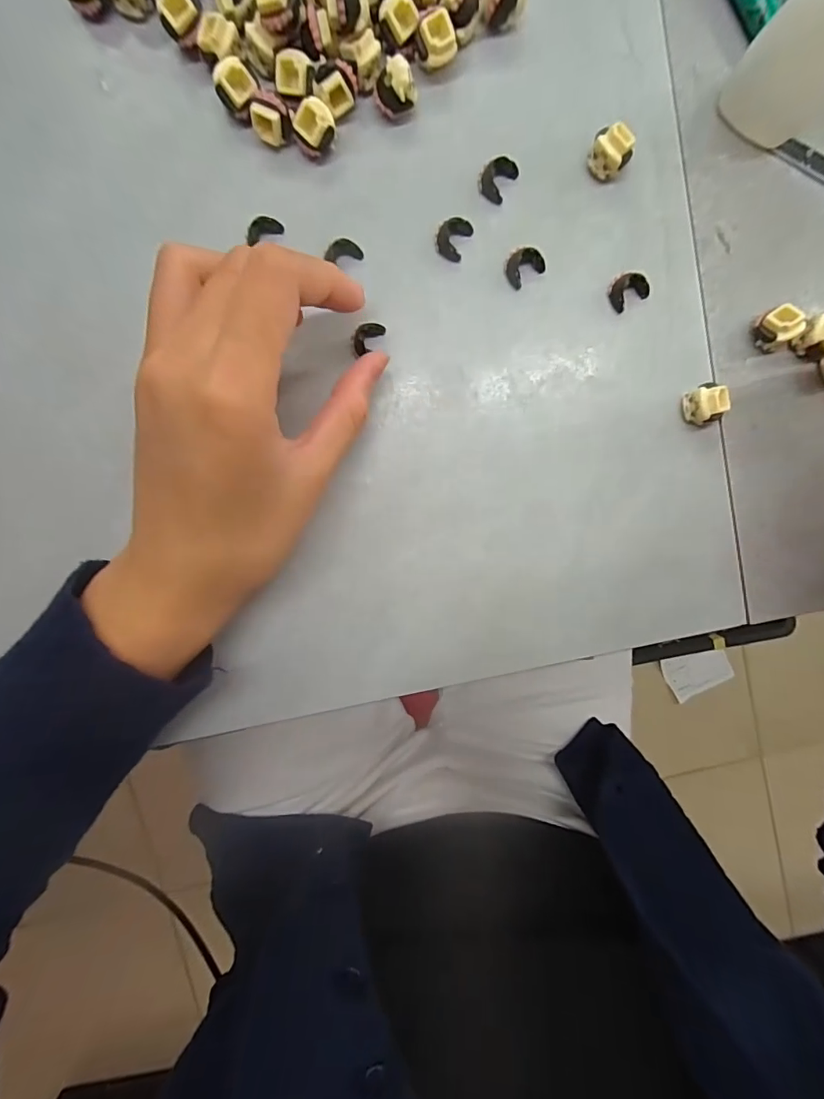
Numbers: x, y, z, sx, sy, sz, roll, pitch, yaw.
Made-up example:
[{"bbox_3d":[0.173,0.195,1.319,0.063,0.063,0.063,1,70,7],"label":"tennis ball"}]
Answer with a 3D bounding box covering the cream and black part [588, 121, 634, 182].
[{"bbox_3d":[0.081,-0.163,0.190,0.016,0.014,0.014,43,93,-5],"label":"cream and black part"}]

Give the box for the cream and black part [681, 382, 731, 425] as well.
[{"bbox_3d":[0.126,-0.063,0.200,0.013,0.015,0.015,-20,96,1],"label":"cream and black part"}]

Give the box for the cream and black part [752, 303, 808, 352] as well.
[{"bbox_3d":[0.156,-0.094,0.198,0.013,0.015,0.016,-26,96,1],"label":"cream and black part"}]

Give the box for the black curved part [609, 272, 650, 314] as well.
[{"bbox_3d":[0.094,-0.112,0.199,0.015,0.008,0.012,-30,96,2],"label":"black curved part"}]

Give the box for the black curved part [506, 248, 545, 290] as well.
[{"bbox_3d":[0.048,-0.121,0.196,0.015,0.008,0.011,-34,95,2],"label":"black curved part"}]

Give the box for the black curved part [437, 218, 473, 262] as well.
[{"bbox_3d":[0.018,-0.132,0.195,0.012,0.006,0.015,26,95,-4],"label":"black curved part"}]

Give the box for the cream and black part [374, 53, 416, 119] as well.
[{"bbox_3d":[-0.007,-0.184,0.185,0.016,0.014,0.013,-1,96,-1],"label":"cream and black part"}]

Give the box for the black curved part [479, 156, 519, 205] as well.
[{"bbox_3d":[0.036,-0.156,0.193,0.012,0.006,0.017,32,94,-4],"label":"black curved part"}]

